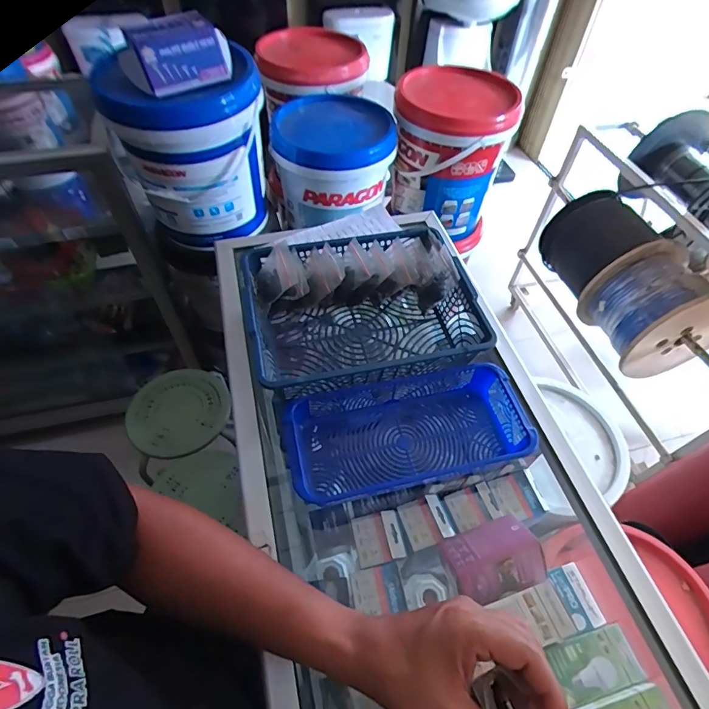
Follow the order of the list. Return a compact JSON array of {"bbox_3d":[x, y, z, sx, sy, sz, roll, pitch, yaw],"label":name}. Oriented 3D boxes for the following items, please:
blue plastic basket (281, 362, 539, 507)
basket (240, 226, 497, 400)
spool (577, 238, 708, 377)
[{"bbox_3d":[0.062,0.097,0.506,0.271,0.076,0.127,-11,54,-10],"label":"blue plastic basket"},{"bbox_3d":[0.007,-0.045,0.581,0.281,0.112,0.222,-11,55,-10],"label":"basket"},{"bbox_3d":[0.858,-0.128,1.233,0.296,0.273,0.262,-6,54,-7],"label":"spool"}]

